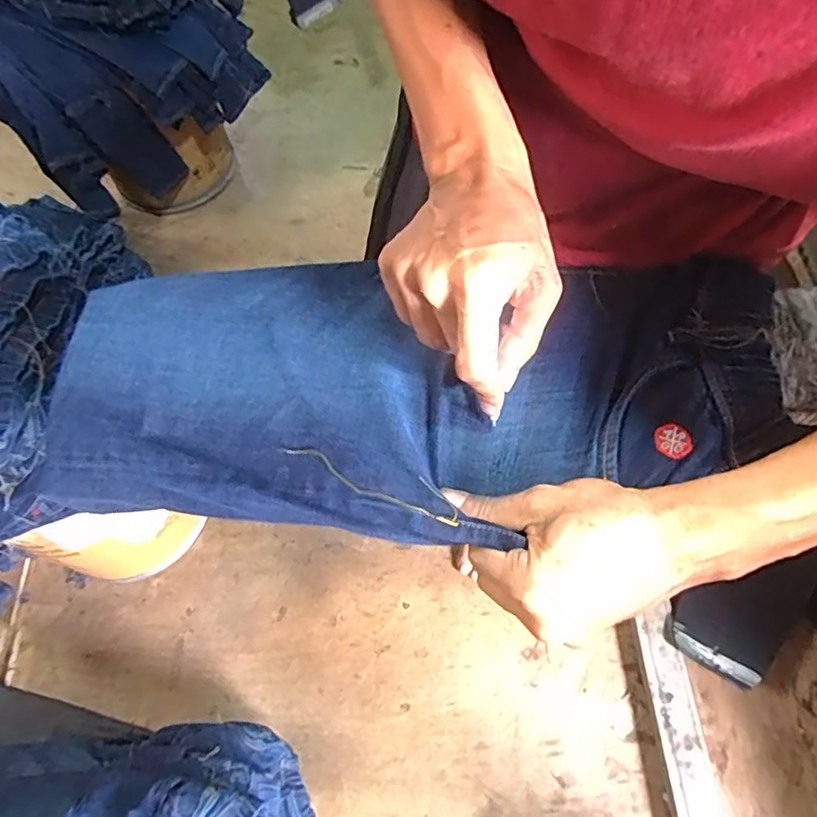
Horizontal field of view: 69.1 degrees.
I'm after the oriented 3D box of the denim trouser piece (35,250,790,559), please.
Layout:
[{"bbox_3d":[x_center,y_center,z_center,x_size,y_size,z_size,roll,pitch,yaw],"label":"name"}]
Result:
[{"bbox_3d":[-0.011,-0.013,0.397,0.466,0.030,0.205,-2,60,6],"label":"denim trouser piece"}]

